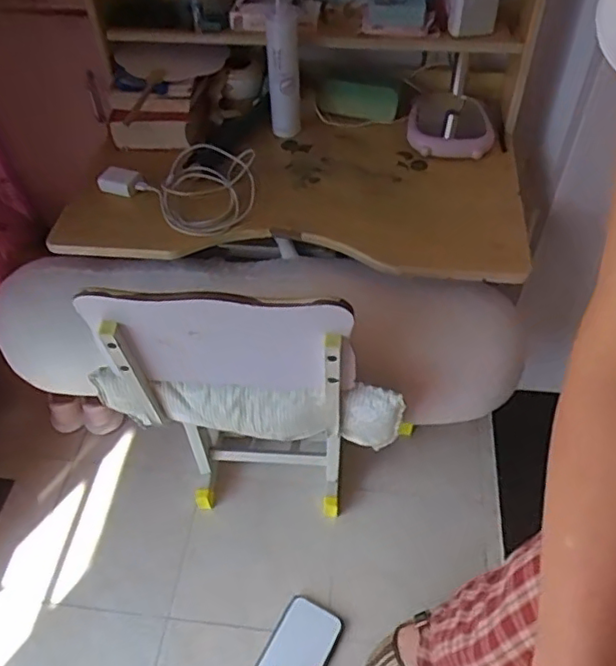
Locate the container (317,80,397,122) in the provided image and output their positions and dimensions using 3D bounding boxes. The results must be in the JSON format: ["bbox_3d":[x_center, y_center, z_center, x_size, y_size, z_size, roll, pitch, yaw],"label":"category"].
[{"bbox_3d":[0.089,-0.422,1.131,0.145,0.053,0.071,4,50,-9],"label":"container"}]

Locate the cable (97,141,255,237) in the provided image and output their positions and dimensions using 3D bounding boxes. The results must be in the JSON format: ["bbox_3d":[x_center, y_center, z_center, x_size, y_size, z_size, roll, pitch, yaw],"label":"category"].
[{"bbox_3d":[-0.189,-0.258,1.020,0.234,0.044,0.206,31,65,17],"label":"cable"}]

